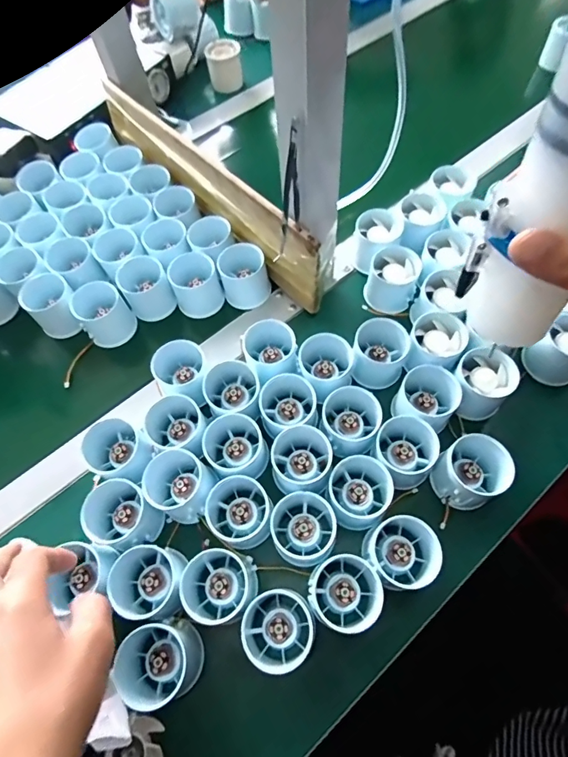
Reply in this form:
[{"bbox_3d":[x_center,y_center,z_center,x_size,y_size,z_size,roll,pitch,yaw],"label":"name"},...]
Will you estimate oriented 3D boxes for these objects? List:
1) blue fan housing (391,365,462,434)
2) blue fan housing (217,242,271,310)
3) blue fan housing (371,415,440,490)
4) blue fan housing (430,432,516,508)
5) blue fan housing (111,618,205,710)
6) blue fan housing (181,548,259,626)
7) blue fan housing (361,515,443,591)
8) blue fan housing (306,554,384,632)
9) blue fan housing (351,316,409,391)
[{"bbox_3d":[0.134,0.019,0.405,0.054,0.042,0.053,33,69,19],"label":"blue fan housing"},{"bbox_3d":[-0.044,-0.115,0.487,0.051,0.052,0.047,-2,62,3],"label":"blue fan housing"},{"bbox_3d":[0.106,0.061,0.380,0.054,0.043,0.050,-2,62,3],"label":"blue fan housing"},{"bbox_3d":[0.159,0.080,0.370,0.053,0.046,0.051,-2,62,3],"label":"blue fan housing"},{"bbox_3d":[-0.092,0.210,0.322,0.052,0.040,0.053,-2,62,3],"label":"blue fan housing"},{"bbox_3d":[-0.053,0.165,0.345,0.059,0.043,0.055,15,64,11],"label":"blue fan housing"},{"bbox_3d":[0.095,0.139,0.348,0.057,0.048,0.054,-2,62,3],"label":"blue fan housing"},{"bbox_3d":[0.049,0.170,0.340,0.052,0.043,0.056,-2,62,3],"label":"blue fan housing"},{"bbox_3d":[0.094,-0.024,0.429,0.051,0.050,0.055,-2,62,3],"label":"blue fan housing"}]

